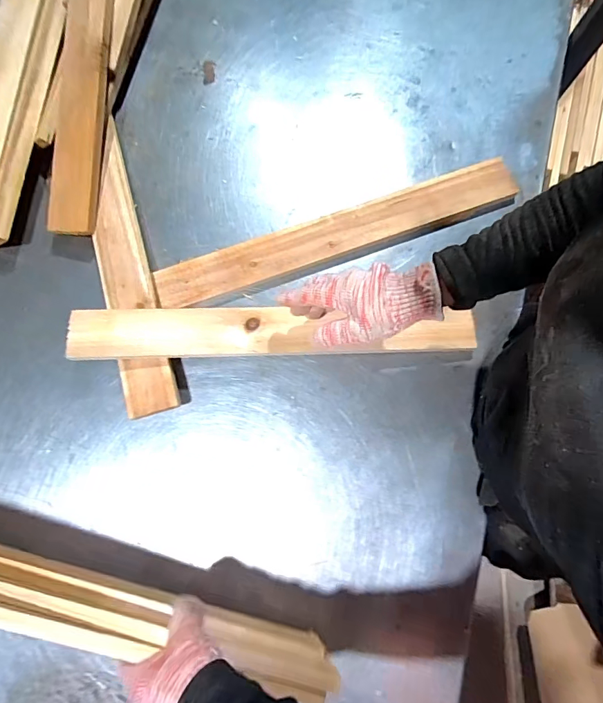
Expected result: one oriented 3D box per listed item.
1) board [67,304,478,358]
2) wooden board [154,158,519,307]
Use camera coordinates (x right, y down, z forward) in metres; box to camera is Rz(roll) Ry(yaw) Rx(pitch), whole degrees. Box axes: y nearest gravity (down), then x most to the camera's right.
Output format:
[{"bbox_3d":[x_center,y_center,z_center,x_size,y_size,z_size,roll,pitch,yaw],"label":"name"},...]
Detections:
[{"bbox_3d":[-0.025,-0.024,0.505,0.489,0.026,0.068,1,78,-6],"label":"board"},{"bbox_3d":[0.053,-0.158,0.550,0.494,0.019,0.068,-19,79,-5],"label":"wooden board"}]

